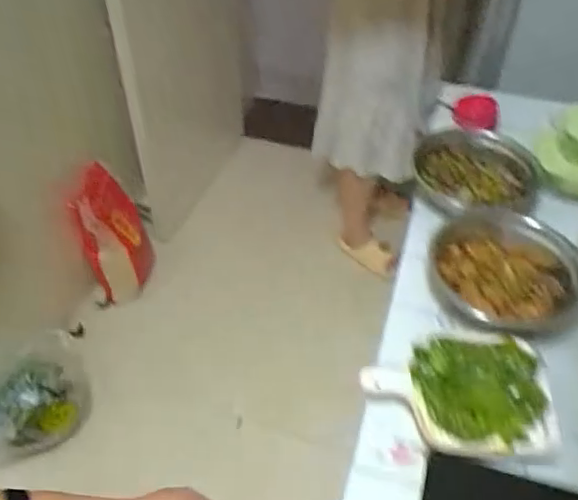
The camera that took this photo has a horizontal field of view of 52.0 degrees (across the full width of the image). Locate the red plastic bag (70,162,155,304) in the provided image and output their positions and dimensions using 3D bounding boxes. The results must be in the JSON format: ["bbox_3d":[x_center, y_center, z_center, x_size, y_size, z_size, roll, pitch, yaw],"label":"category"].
[{"bbox_3d":[-0.472,-0.040,1.635,0.132,0.362,0.182,10,47,7],"label":"red plastic bag"}]

